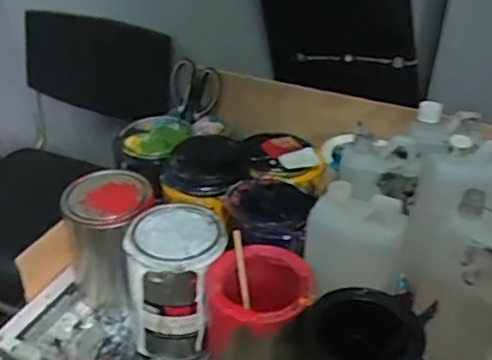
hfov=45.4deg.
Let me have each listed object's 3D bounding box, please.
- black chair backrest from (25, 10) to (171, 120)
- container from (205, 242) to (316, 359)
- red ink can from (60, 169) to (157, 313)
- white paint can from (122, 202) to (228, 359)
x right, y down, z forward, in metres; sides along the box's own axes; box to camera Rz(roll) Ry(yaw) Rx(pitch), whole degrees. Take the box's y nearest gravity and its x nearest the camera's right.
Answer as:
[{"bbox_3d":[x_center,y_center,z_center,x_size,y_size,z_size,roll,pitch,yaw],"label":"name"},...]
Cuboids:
[{"bbox_3d":[-0.274,-0.204,1.066,0.307,0.186,0.027,15,37,18],"label":"black chair backrest"},{"bbox_3d":[0.012,0.161,0.653,0.113,0.150,0.110,4,34,3],"label":"container"},{"bbox_3d":[-0.168,0.081,0.752,0.100,0.158,0.100,2,34,-1],"label":"red ink can"},{"bbox_3d":[-0.081,0.122,0.696,0.106,0.158,0.106,2,34,-1],"label":"white paint can"}]

